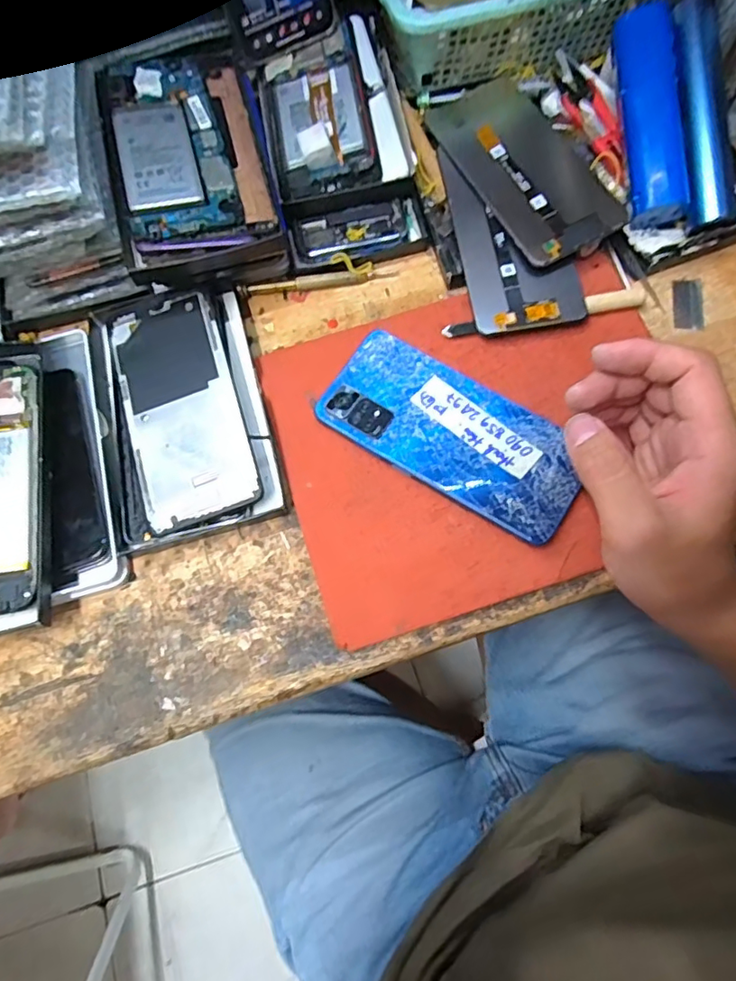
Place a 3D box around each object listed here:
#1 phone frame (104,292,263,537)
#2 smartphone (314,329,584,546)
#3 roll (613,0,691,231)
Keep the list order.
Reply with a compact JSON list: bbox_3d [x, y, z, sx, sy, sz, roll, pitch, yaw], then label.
[{"bbox_3d":[-0.120,-0.055,0.357,0.072,0.013,0.157,-18,72,-3],"label":"phone frame"},{"bbox_3d":[0.051,-0.035,0.341,0.160,0.015,0.073,33,76,12],"label":"smartphone"},{"bbox_3d":[0.191,-0.252,0.375,0.039,0.033,0.133,-9,96,0],"label":"roll"}]

